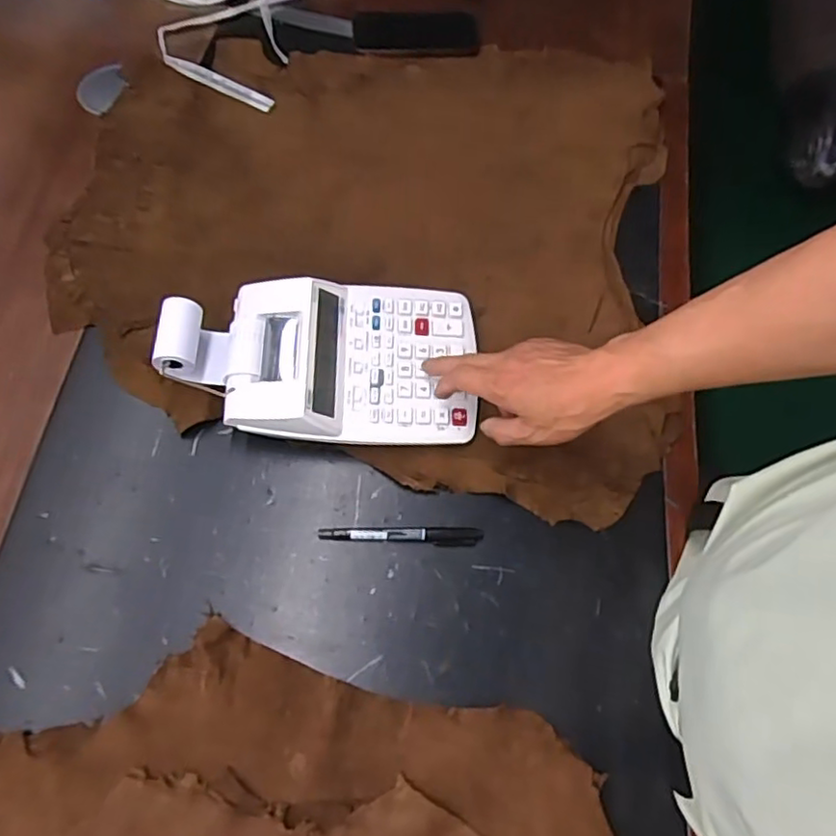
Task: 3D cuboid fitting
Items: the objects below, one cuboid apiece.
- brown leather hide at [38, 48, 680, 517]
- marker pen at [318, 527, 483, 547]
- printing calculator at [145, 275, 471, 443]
[{"bbox_3d":[-0.044,-0.220,0.683,0.604,0.020,0.582,8,65,3],"label":"brown leather hide"},{"bbox_3d":[-0.014,0.102,0.544,0.138,0.007,0.016,0,65,-1],"label":"marker pen"},{"bbox_3d":[-0.085,-0.060,0.574,0.270,0.060,0.155,-1,65,-2],"label":"printing calculator"}]

